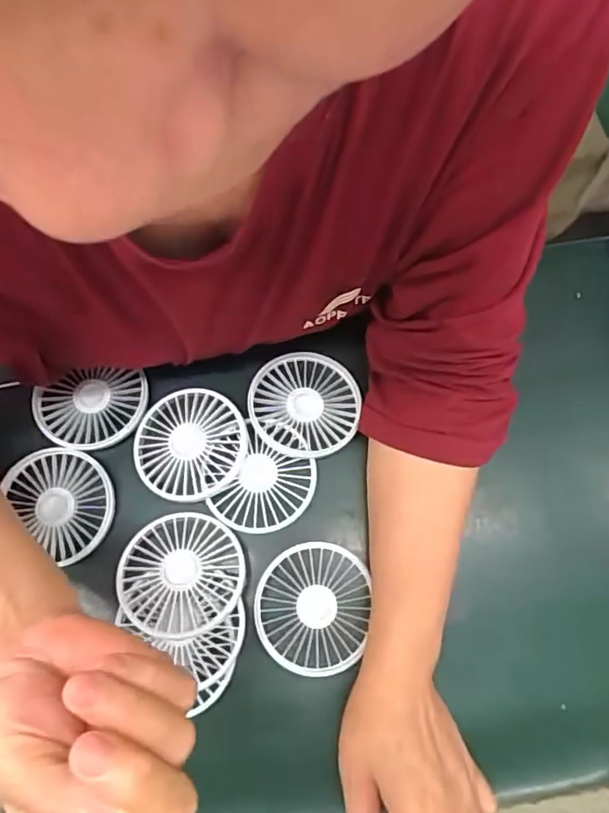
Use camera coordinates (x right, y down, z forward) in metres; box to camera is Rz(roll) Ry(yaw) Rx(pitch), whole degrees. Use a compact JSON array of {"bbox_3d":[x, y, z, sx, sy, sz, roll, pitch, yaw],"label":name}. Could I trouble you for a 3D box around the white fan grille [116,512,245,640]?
[{"bbox_3d":[-0.088,0.120,0.388,0.085,0.017,0.084,-3,59,-5],"label":"white fan grille"}]

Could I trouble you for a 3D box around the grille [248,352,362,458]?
[{"bbox_3d":[0.000,-0.002,0.434,0.084,0.022,0.084,0,76,1],"label":"grille"}]

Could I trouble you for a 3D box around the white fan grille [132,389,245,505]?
[{"bbox_3d":[-0.089,0.028,0.417,0.088,0.015,0.083,0,76,1],"label":"white fan grille"}]

